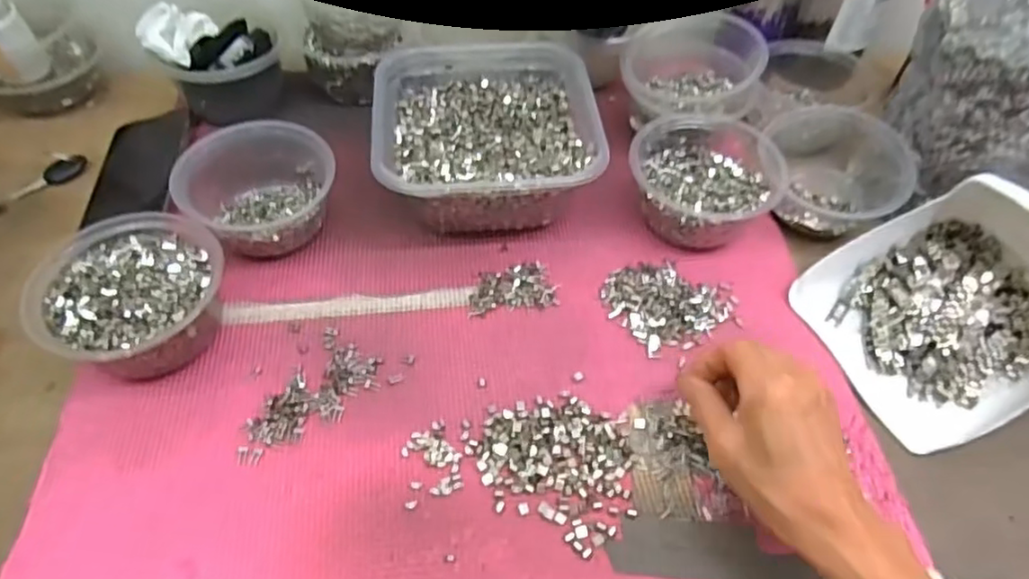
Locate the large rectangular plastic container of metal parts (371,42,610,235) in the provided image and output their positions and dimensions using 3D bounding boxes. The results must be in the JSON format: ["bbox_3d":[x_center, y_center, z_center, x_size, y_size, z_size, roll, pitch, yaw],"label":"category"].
[{"bbox_3d":[-0.025,-0.130,0.530,0.167,0.078,0.187,-5,54,-5],"label":"large rectangular plastic container of metal parts"}]

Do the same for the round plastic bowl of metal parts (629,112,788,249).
[{"bbox_3d":[0.150,-0.086,0.511,0.112,0.061,0.108,1,53,-1],"label":"round plastic bowl of metal parts"}]

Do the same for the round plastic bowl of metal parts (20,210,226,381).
[{"bbox_3d":[-0.254,0.007,0.434,0.110,0.063,0.113,1,53,-1],"label":"round plastic bowl of metal parts"}]

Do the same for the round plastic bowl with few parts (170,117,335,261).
[{"bbox_3d":[-0.193,-0.074,0.487,0.112,0.071,0.094,-31,60,-22],"label":"round plastic bowl with few parts"}]

